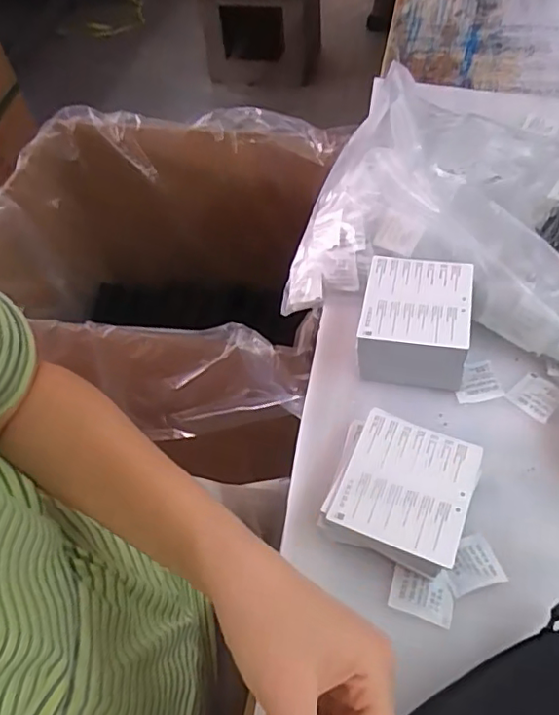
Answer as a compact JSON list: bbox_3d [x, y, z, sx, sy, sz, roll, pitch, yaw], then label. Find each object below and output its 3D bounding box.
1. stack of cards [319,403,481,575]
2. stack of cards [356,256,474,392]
[{"bbox_3d":[0.090,0.101,0.438,0.101,0.038,0.102,19,56,18],"label":"stack of cards"},{"bbox_3d":[0.121,-0.031,0.519,0.091,0.066,0.108,9,54,11],"label":"stack of cards"}]

